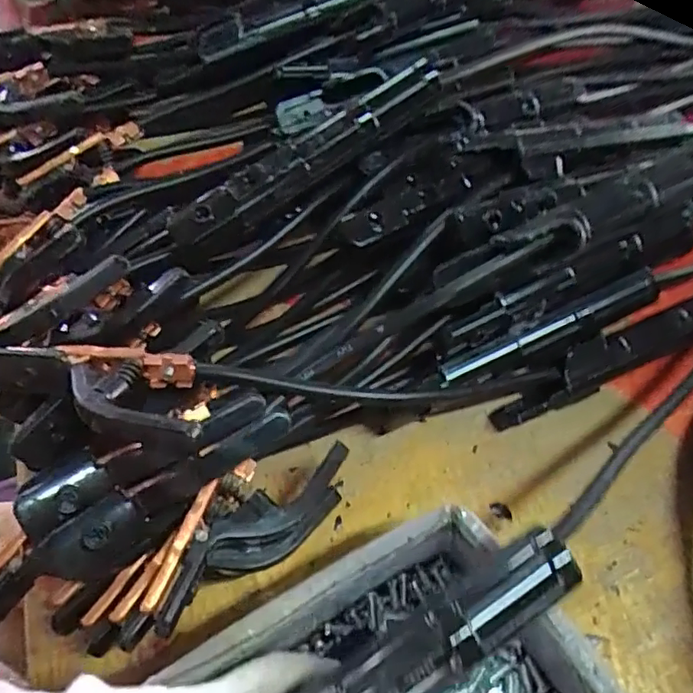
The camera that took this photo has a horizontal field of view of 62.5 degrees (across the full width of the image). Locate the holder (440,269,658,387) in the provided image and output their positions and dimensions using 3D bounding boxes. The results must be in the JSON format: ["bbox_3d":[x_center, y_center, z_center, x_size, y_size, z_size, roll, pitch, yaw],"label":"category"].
[{"bbox_3d":[0.128,-0.009,0.353,0.153,0.018,0.017,-21,61,-14],"label":"holder"}]

